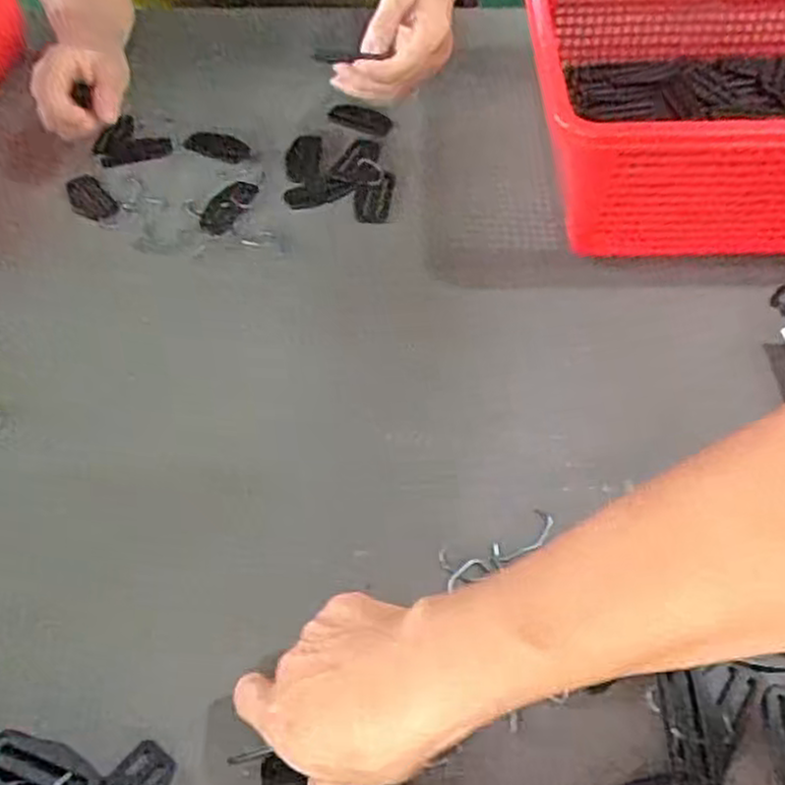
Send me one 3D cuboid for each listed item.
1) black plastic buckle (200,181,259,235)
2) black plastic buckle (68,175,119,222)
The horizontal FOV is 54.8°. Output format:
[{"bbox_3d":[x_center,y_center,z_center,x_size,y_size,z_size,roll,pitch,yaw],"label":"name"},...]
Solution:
[{"bbox_3d":[-0.126,-0.144,0.583,0.030,0.004,0.059,19,56,15],"label":"black plastic buckle"},{"bbox_3d":[-0.240,-0.153,0.596,0.029,0.005,0.055,-35,60,-22],"label":"black plastic buckle"}]

